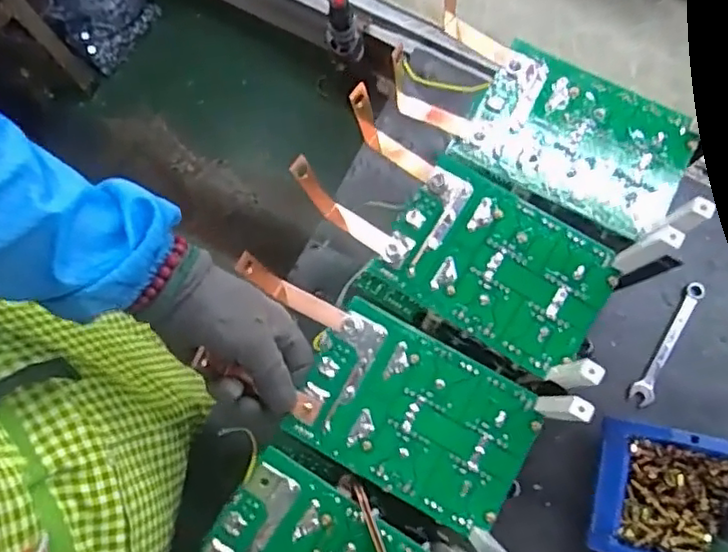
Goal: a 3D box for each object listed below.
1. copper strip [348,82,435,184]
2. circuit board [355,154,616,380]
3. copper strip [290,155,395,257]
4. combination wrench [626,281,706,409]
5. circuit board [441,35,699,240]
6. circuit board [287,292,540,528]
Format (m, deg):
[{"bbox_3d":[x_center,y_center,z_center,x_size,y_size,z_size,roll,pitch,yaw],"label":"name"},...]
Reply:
[{"bbox_3d":[0.016,-0.113,0.485,0.047,0.102,0.016,23,76,48],"label":"copper strip"},{"bbox_3d":[0.100,-0.005,0.469,0.163,0.015,0.122,28,80,7],"label":"circuit board"},{"bbox_3d":[-0.015,-0.049,0.476,0.086,0.078,0.016,37,81,8],"label":"copper strip"},{"bbox_3d":[0.289,0.063,0.579,0.021,0.008,0.131,32,80,7],"label":"combination wrench"},{"bbox_3d":[0.171,-0.109,0.490,0.165,0.018,0.110,27,80,6],"label":"circuit board"},{"bbox_3d":[0.038,0.102,0.448,0.161,0.008,0.107,29,80,7],"label":"circuit board"}]

